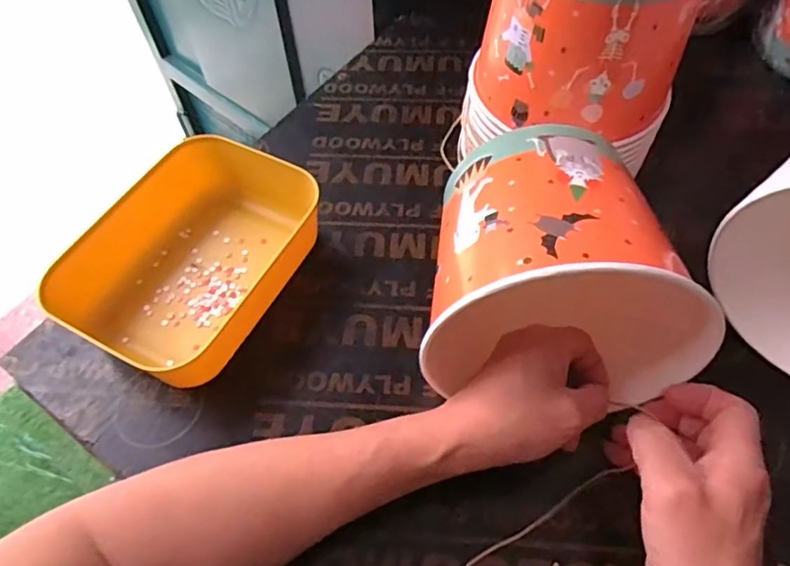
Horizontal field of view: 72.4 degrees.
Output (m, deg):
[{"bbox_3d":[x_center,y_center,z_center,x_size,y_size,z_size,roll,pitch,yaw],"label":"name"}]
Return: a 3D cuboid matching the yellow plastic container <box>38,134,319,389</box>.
[{"bbox_3d":[-0.146,-0.026,0.424,0.138,0.057,0.197,23,61,16],"label":"yellow plastic container"}]

